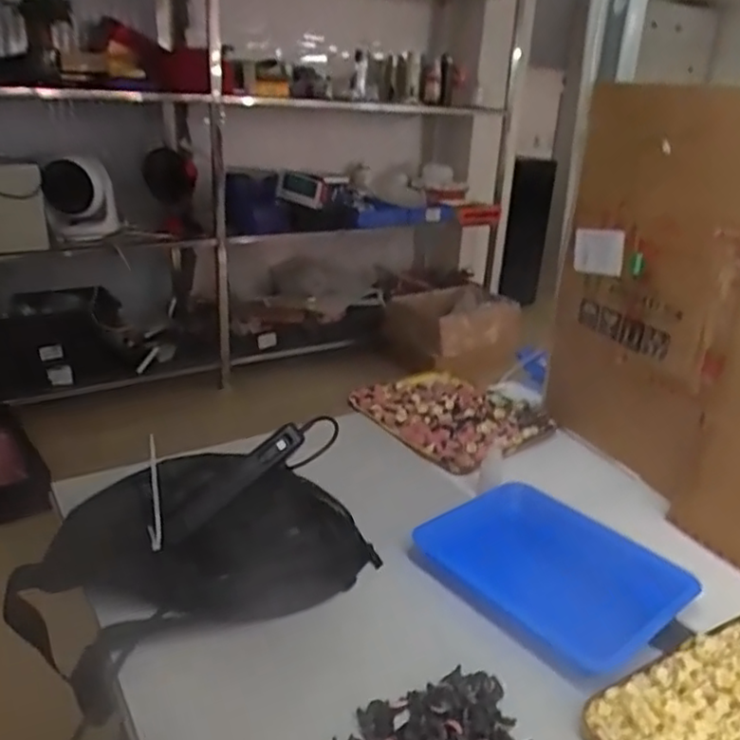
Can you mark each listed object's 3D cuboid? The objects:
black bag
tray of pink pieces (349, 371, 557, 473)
[{"bbox_3d":[-0.158,0.157,0.606,0.284,0.133,0.210,-17,30,-40],"label":"black bag"},{"bbox_3d":[0.110,0.063,0.939,0.211,0.039,0.240,-18,31,-40],"label":"tray of pink pieces"}]

